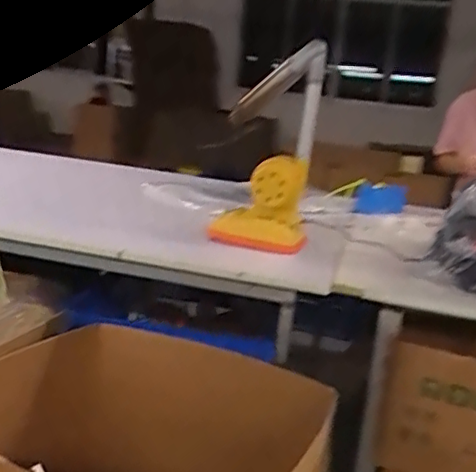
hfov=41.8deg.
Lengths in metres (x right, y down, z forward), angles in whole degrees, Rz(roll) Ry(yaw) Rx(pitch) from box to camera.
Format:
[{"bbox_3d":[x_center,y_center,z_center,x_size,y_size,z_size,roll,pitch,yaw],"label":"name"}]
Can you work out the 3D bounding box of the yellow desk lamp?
[{"bbox_3d":[0.074,-0.214,1.530,0.227,0.482,0.137,8,14,6],"label":"yellow desk lamp"}]

